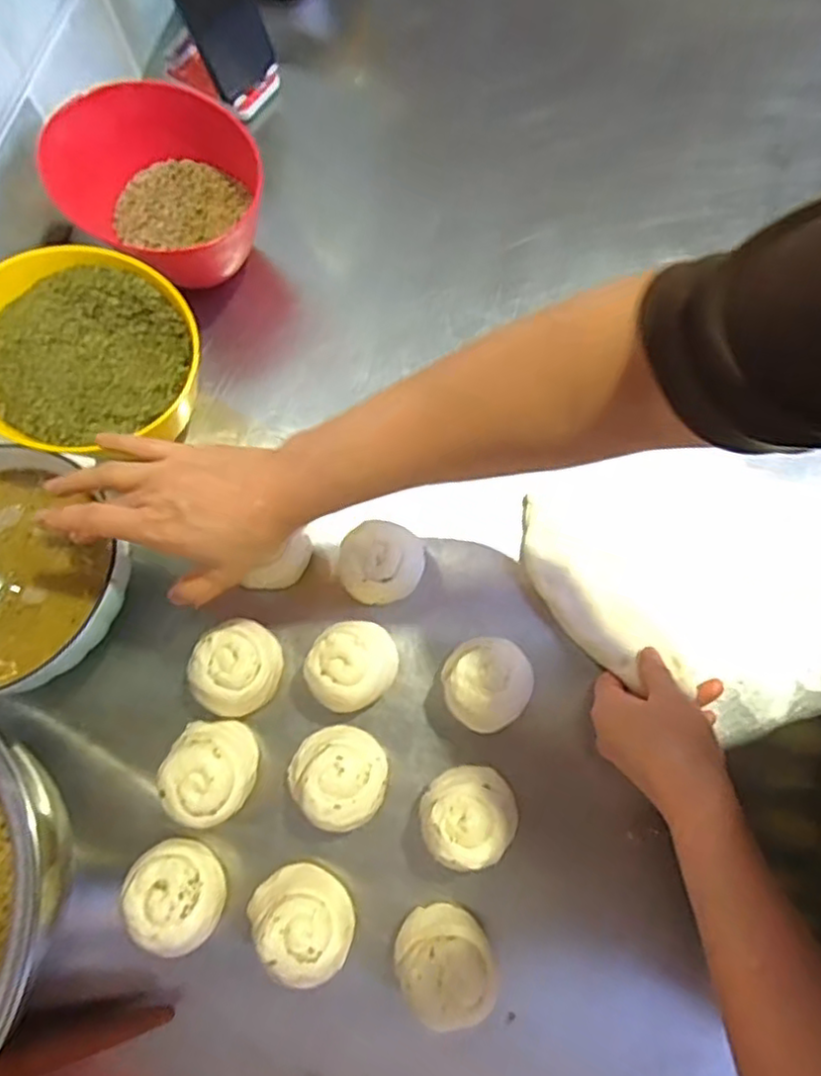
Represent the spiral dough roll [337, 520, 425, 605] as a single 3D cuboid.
[{"bbox_3d":[-0.021,0.019,0.509,0.060,0.056,0.061,-1,73,2],"label":"spiral dough roll"}]

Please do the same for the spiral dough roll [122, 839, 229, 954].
[{"bbox_3d":[-0.154,0.235,0.440,0.055,0.041,0.067,-32,74,-8],"label":"spiral dough roll"}]

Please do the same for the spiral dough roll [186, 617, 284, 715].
[{"bbox_3d":[-0.125,0.095,0.490,0.058,0.054,0.066,7,73,4],"label":"spiral dough roll"}]

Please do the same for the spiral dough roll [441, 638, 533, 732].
[{"bbox_3d":[0.054,0.102,0.475,0.059,0.060,0.064,-1,73,2],"label":"spiral dough roll"}]

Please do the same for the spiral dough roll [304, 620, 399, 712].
[{"bbox_3d":[-0.040,0.093,0.484,0.056,0.054,0.065,42,79,14],"label":"spiral dough roll"}]

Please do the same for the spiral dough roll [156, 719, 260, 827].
[{"bbox_3d":[-0.137,0.160,0.459,0.058,0.042,0.065,13,74,6],"label":"spiral dough roll"}]

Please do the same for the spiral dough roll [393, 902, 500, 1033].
[{"bbox_3d":[0.023,0.268,0.426,0.055,0.070,0.060,-1,73,2],"label":"spiral dough roll"}]

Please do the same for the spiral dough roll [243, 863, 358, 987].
[{"bbox_3d":[-0.069,0.250,0.440,0.068,0.066,0.052,40,78,13],"label":"spiral dough roll"}]

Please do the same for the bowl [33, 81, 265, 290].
[{"bbox_3d":[-0.203,-0.290,0.561,0.157,0.106,0.148,-1,73,2],"label":"bowl"}]

